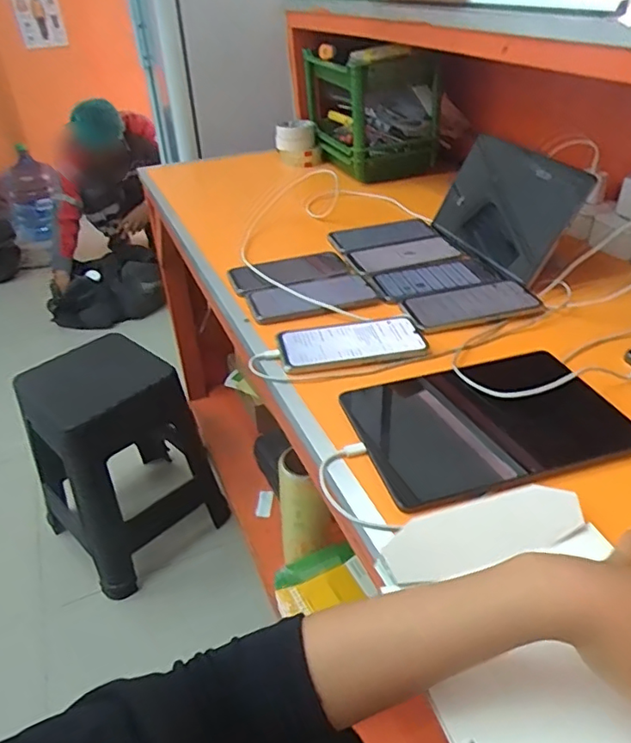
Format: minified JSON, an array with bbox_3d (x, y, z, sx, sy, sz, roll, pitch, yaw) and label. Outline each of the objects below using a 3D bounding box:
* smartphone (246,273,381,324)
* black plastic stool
[{"bbox_3d":[-0.004,-0.098,0.749,0.167,0.014,0.081,-9,37,-10],"label":"smartphone"},{"bbox_3d":[-0.503,0.209,1.435,0.384,0.498,0.362,-30,44,-32],"label":"black plastic stool"}]

